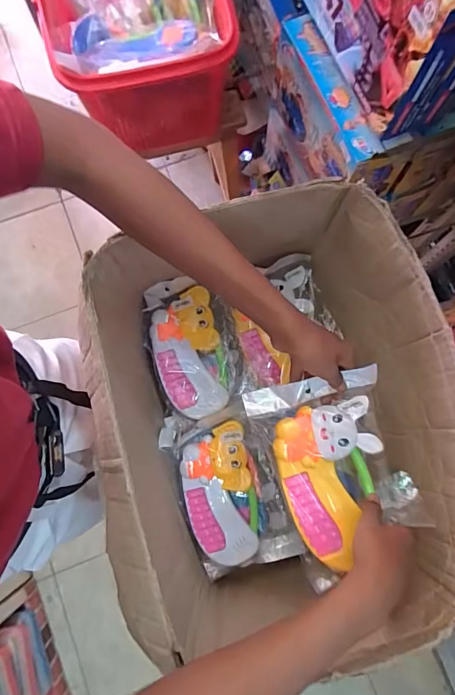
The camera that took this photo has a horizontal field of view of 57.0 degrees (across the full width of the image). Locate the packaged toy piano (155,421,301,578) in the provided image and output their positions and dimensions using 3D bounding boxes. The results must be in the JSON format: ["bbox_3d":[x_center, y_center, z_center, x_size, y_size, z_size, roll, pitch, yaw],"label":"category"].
[{"bbox_3d":[0.004,0.214,0.626,0.162,0.053,0.221,-10,80,-3],"label":"packaged toy piano"}]

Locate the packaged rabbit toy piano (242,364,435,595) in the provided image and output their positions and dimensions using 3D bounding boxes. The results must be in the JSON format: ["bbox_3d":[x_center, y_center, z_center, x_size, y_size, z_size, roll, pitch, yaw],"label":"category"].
[{"bbox_3d":[0.130,0.135,0.499,0.156,0.045,0.212,-20,81,-4],"label":"packaged rabbit toy piano"}]

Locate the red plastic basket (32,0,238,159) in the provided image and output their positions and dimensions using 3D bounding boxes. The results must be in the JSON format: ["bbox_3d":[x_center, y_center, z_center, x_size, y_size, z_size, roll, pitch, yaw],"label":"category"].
[{"bbox_3d":[-0.159,-0.574,0.750,0.284,0.239,0.417,-12,80,-3],"label":"red plastic basket"}]

